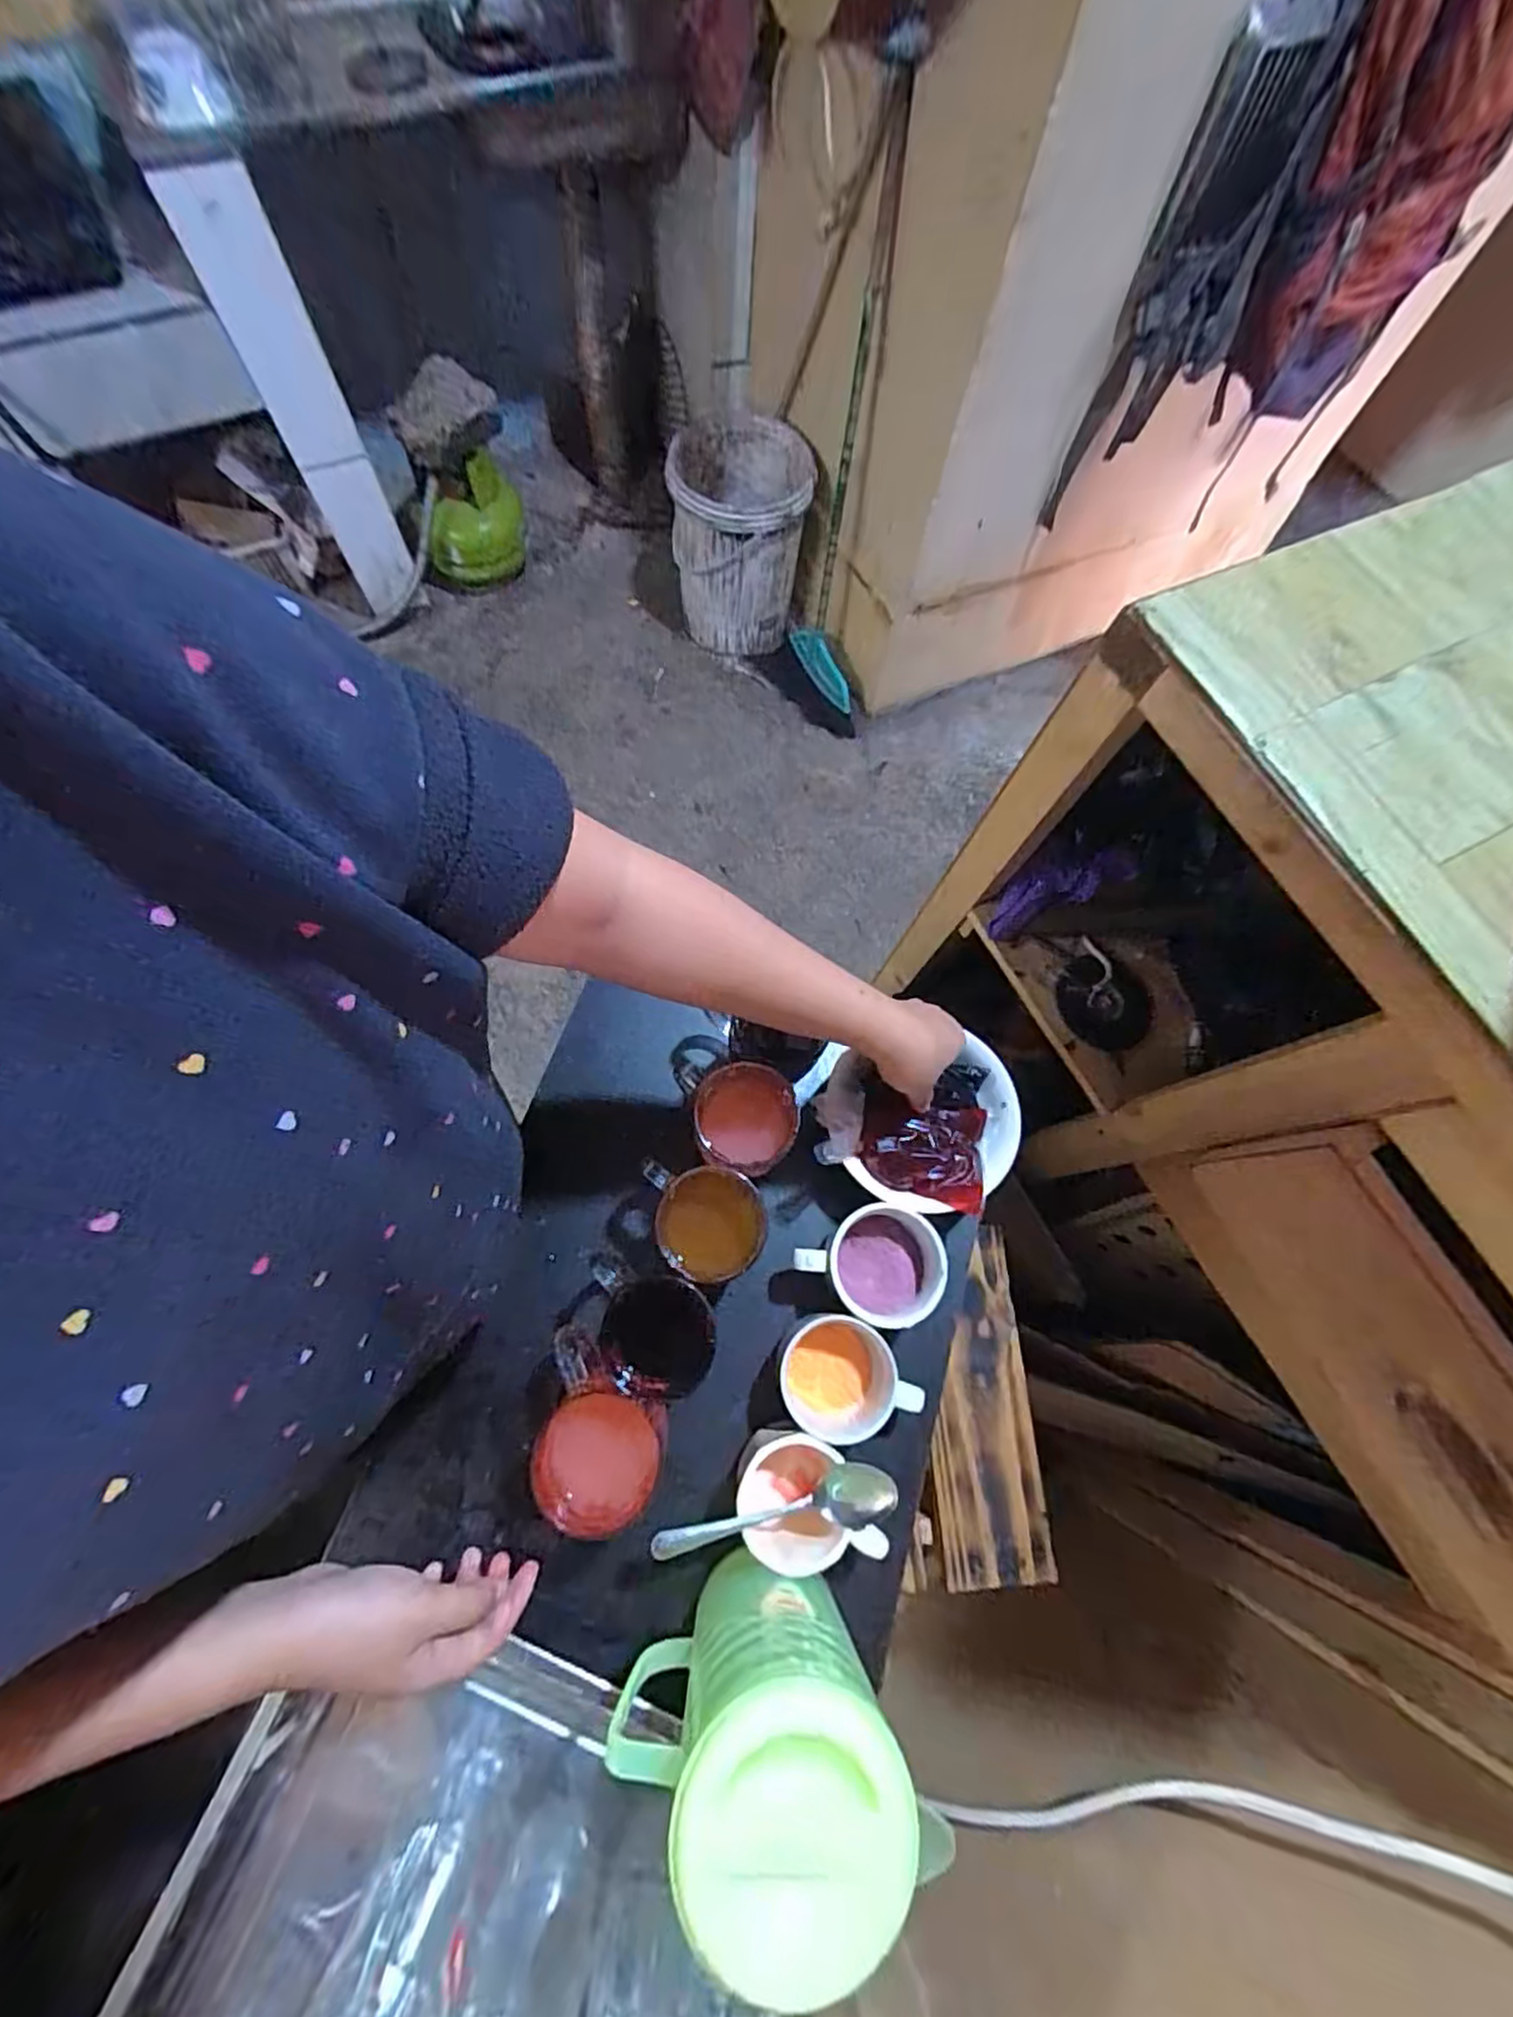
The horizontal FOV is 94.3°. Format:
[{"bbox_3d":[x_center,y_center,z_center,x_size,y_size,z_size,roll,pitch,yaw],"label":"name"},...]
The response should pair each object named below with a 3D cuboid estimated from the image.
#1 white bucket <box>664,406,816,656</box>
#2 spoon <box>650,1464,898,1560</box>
[{"bbox_3d":[-0.036,-0.974,1.465,0.262,0.350,0.272,1,70,-2],"label":"white bucket"},{"bbox_3d":[0.012,0.324,0.442,0.153,0.026,0.036,-12,71,-7],"label":"spoon"}]

